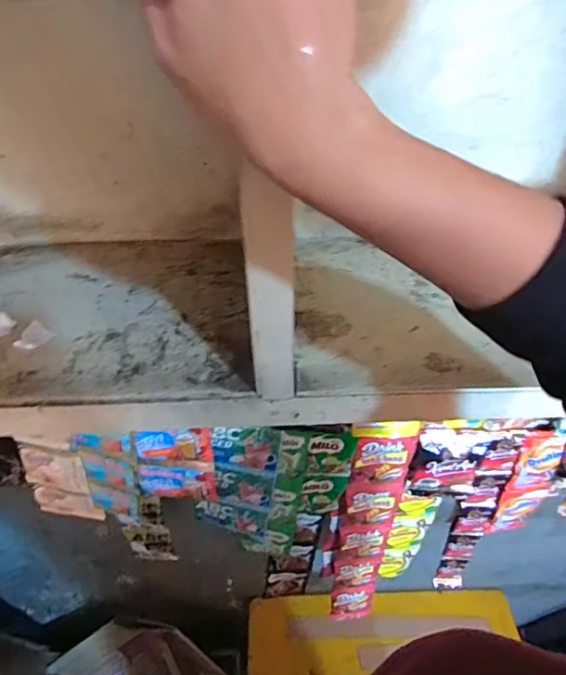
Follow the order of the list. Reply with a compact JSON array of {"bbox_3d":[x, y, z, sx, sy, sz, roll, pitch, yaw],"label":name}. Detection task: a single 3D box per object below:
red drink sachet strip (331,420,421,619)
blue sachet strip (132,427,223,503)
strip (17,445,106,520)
[{"bbox_3d":[0.142,0.345,0.882,0.091,0.602,0.028,-2,42,-1],"label":"red drink sachet strip"},{"bbox_3d":[-0.148,0.181,0.713,0.109,0.136,0.027,-1,42,0],"label":"blue sachet strip"},{"bbox_3d":[-0.356,0.241,0.833,0.114,0.199,0.019,6,43,8],"label":"strip"}]

